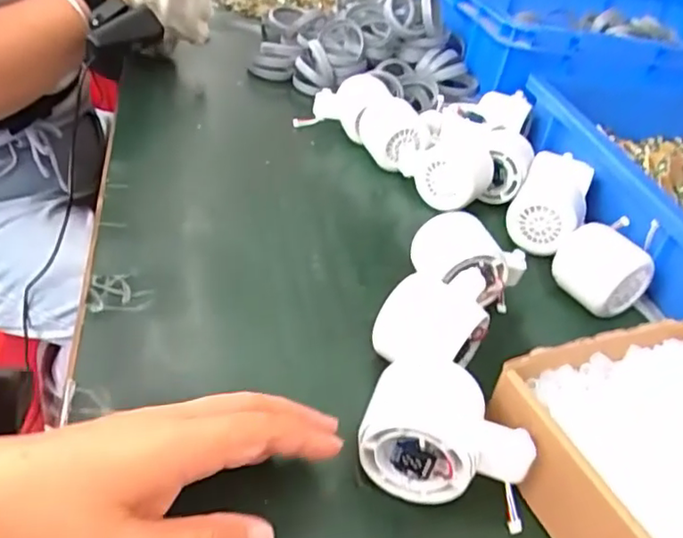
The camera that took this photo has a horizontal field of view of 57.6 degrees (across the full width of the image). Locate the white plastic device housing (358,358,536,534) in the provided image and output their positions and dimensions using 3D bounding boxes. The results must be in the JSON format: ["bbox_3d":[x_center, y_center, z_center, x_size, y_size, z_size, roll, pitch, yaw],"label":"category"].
[{"bbox_3d":[0.058,0.084,0.324,0.088,0.066,0.061,17,38,8],"label":"white plastic device housing"}]

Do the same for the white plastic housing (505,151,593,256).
[{"bbox_3d":[0.187,-0.061,0.552,0.059,0.054,0.103,26,39,16],"label":"white plastic housing"}]

